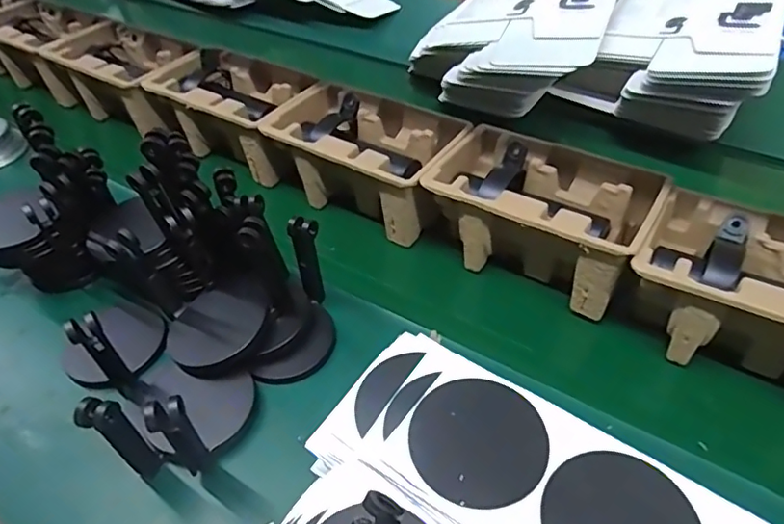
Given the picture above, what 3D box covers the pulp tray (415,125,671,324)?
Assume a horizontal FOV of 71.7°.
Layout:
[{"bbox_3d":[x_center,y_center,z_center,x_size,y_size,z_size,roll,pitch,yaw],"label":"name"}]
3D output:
[{"bbox_3d":[0.152,-0.051,0.599,0.230,0.112,0.140,24,46,23],"label":"pulp tray"}]

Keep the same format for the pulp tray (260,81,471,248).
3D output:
[{"bbox_3d":[-0.036,-0.127,0.684,0.230,0.102,0.137,23,45,22],"label":"pulp tray"}]

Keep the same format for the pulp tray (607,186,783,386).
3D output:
[{"bbox_3d":[0.340,0.037,0.500,0.222,0.106,0.142,24,46,23],"label":"pulp tray"}]

